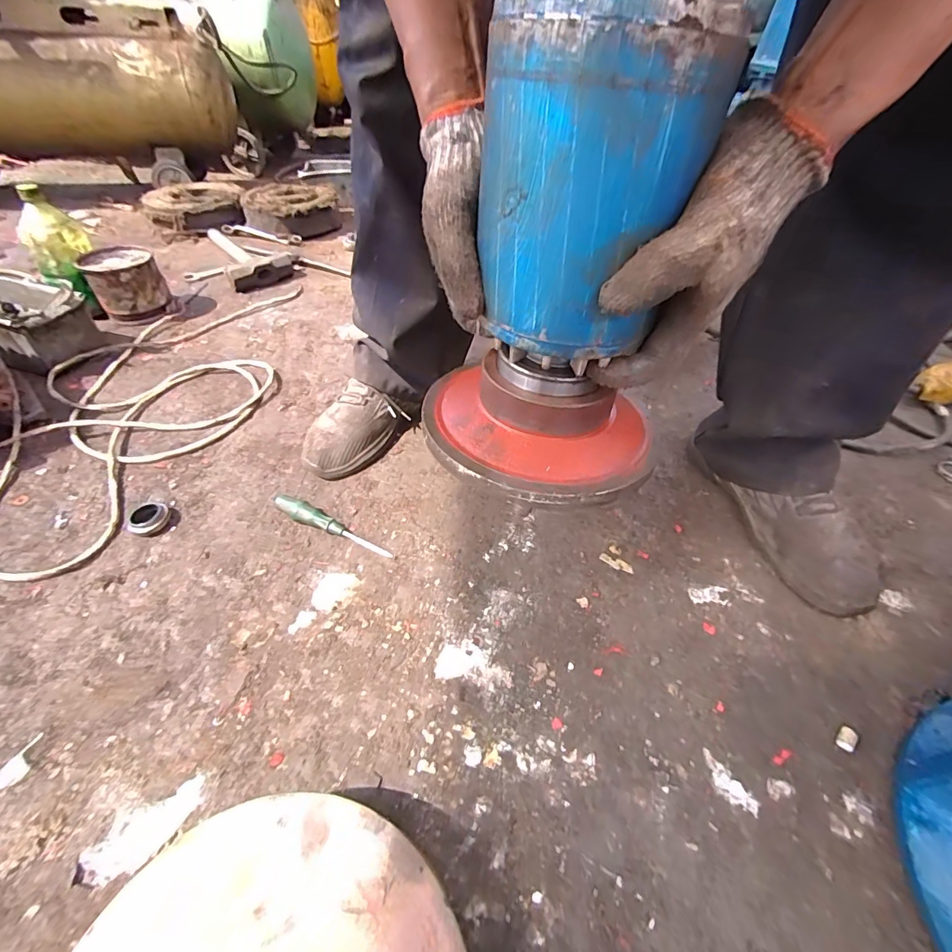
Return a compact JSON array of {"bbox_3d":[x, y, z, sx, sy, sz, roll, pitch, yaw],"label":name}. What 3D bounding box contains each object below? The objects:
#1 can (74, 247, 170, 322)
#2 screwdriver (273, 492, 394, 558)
[{"bbox_3d":[-0.665,-0.361,0.854,0.115,0.106,0.126,0,47,0],"label":"can"},{"bbox_3d":[-0.179,0.055,0.518,0.179,0.022,0.025,24,51,20],"label":"screwdriver"}]

